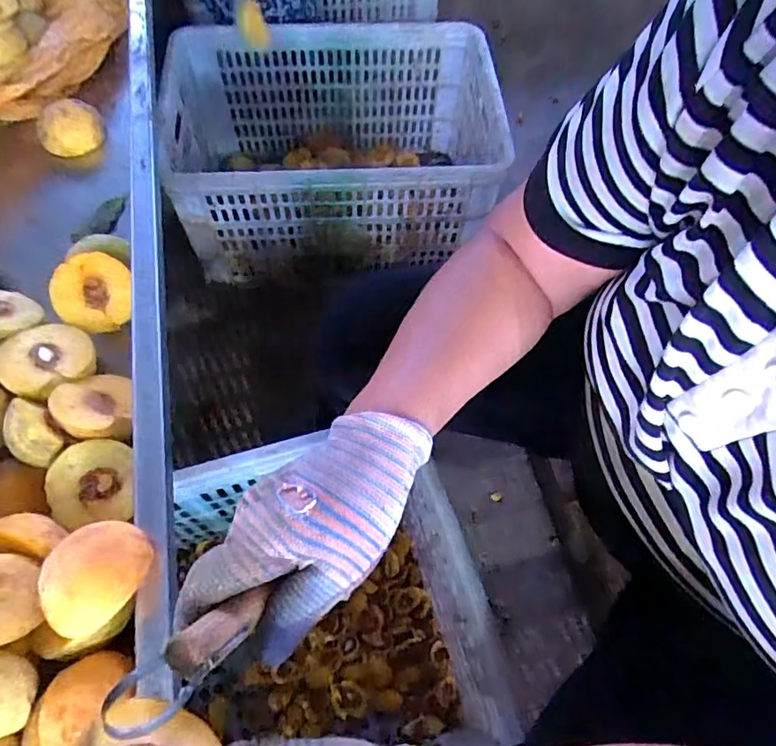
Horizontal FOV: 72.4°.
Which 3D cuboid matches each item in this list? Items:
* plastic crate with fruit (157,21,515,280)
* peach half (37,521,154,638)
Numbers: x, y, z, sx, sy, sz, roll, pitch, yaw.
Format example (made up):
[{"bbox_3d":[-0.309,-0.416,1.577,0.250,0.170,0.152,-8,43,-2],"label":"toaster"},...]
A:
[{"bbox_3d":[-0.086,-0.383,0.948,0.544,0.267,0.361,-4,64,-4],"label":"plastic crate with fruit"},{"bbox_3d":[-0.177,0.123,0.321,0.052,0.035,0.065,33,68,14],"label":"peach half"}]

